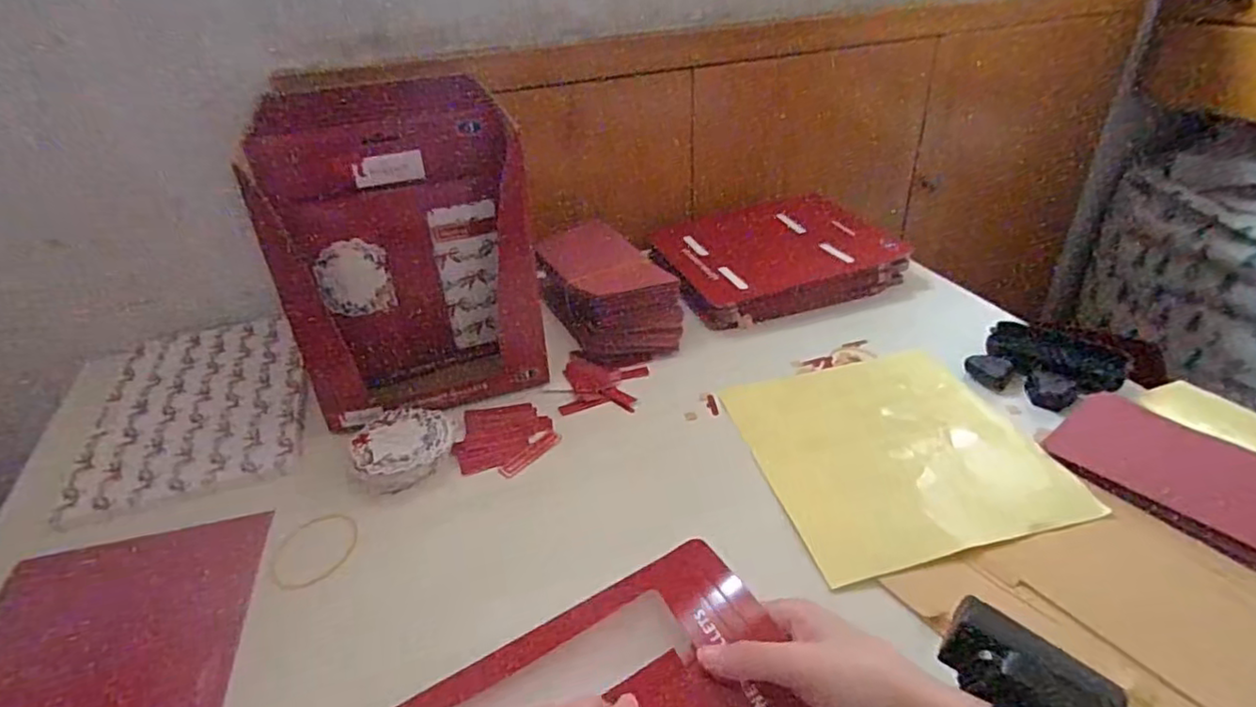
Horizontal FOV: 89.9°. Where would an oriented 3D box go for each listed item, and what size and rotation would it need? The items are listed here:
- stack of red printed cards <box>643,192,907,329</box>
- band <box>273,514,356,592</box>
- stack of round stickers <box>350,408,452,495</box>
[{"bbox_3d":[0.175,-0.123,0.772,0.275,0.045,0.198,-14,37,-17],"label":"stack of red printed cards"},{"bbox_3d":[-0.226,0.139,0.453,0.053,0.004,0.063,26,44,33],"label":"band"},{"bbox_3d":[-0.186,0.078,0.520,0.075,0.028,0.084,-8,36,-9],"label":"stack of round stickers"}]

